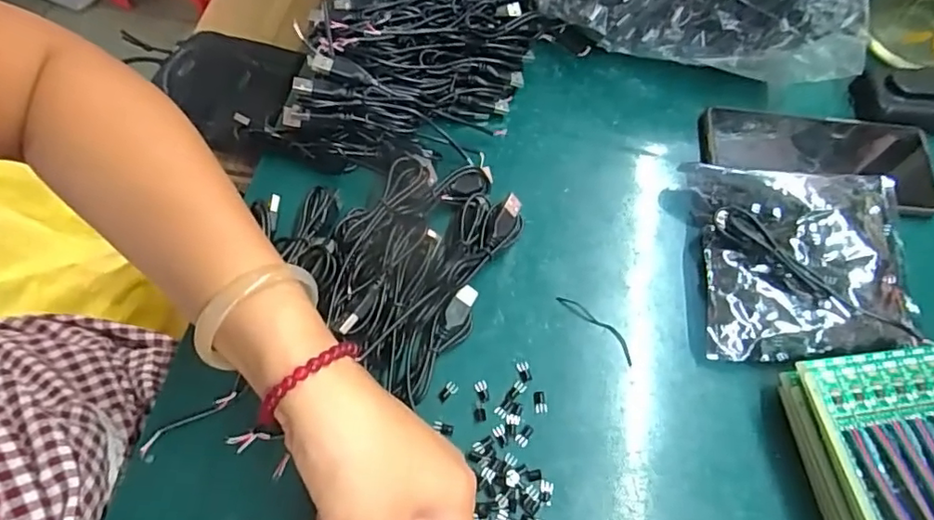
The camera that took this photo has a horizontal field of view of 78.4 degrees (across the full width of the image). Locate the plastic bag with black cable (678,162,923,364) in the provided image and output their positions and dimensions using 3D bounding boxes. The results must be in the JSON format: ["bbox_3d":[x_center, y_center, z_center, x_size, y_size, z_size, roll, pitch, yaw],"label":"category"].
[{"bbox_3d":[0.217,0.000,0.366,0.132,0.039,0.131,2,63,0],"label":"plastic bag with black cable"}]

